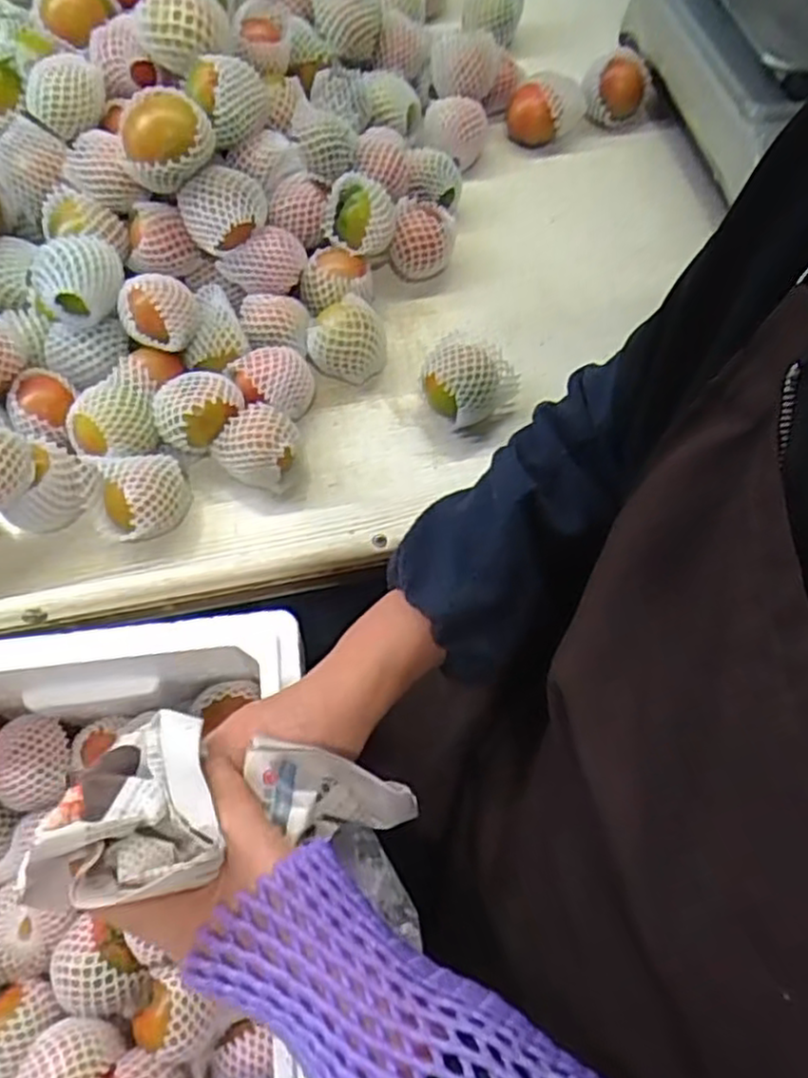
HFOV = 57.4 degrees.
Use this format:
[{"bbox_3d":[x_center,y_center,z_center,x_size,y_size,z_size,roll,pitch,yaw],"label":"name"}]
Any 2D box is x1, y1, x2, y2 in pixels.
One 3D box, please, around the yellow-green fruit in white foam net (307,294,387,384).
[{"bbox_3d":[-0.045,-0.159,0.583,0.060,0.047,0.054,0,64,0],"label":"yellow-green fruit in white foam net"}]

